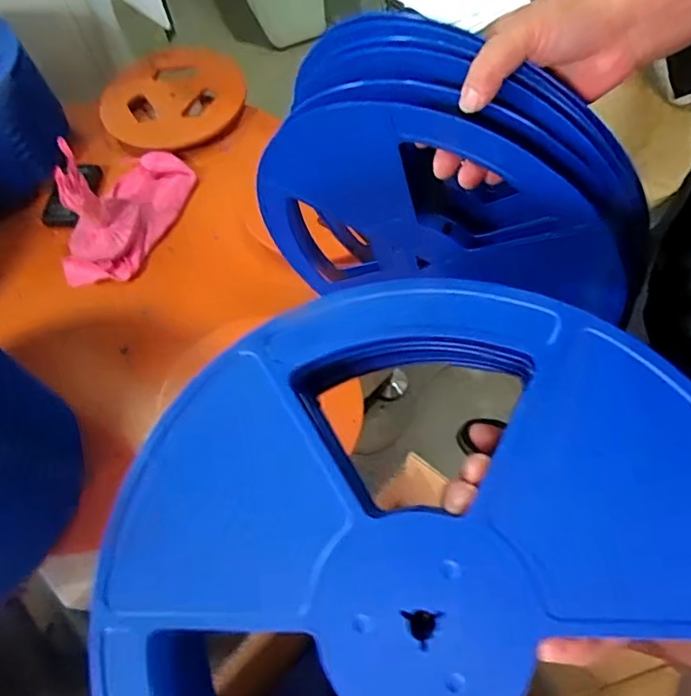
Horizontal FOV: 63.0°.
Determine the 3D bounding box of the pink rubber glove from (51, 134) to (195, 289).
[{"bbox_3d":[-0.356,-0.248,0.894,0.115,0.152,0.268,19,64,14],"label":"pink rubber glove"}]

